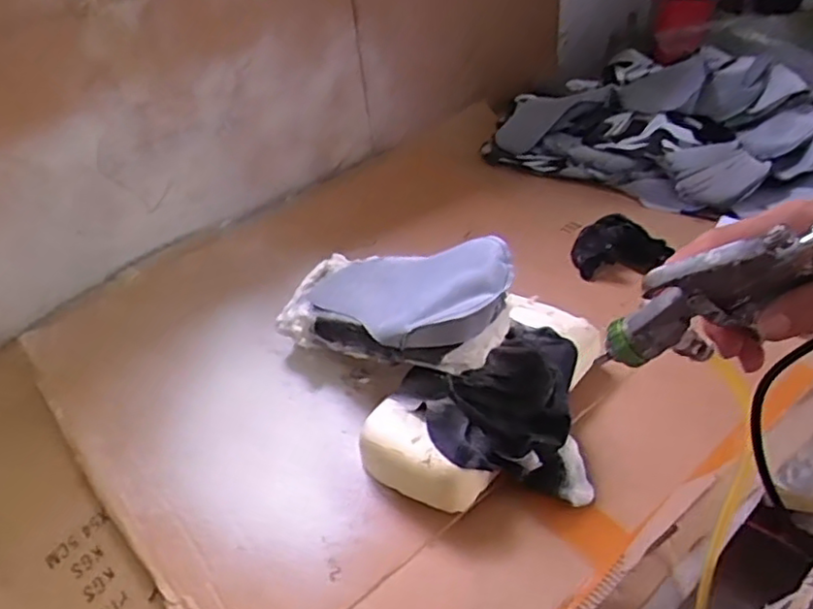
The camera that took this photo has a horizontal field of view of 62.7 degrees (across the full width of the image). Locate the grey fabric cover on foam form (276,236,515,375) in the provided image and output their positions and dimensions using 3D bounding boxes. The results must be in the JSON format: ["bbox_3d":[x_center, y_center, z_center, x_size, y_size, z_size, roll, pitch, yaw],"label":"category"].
[{"bbox_3d":[-0.009,0.006,0.799,0.318,0.115,0.155,3,34,40],"label":"grey fabric cover on foam form"}]

